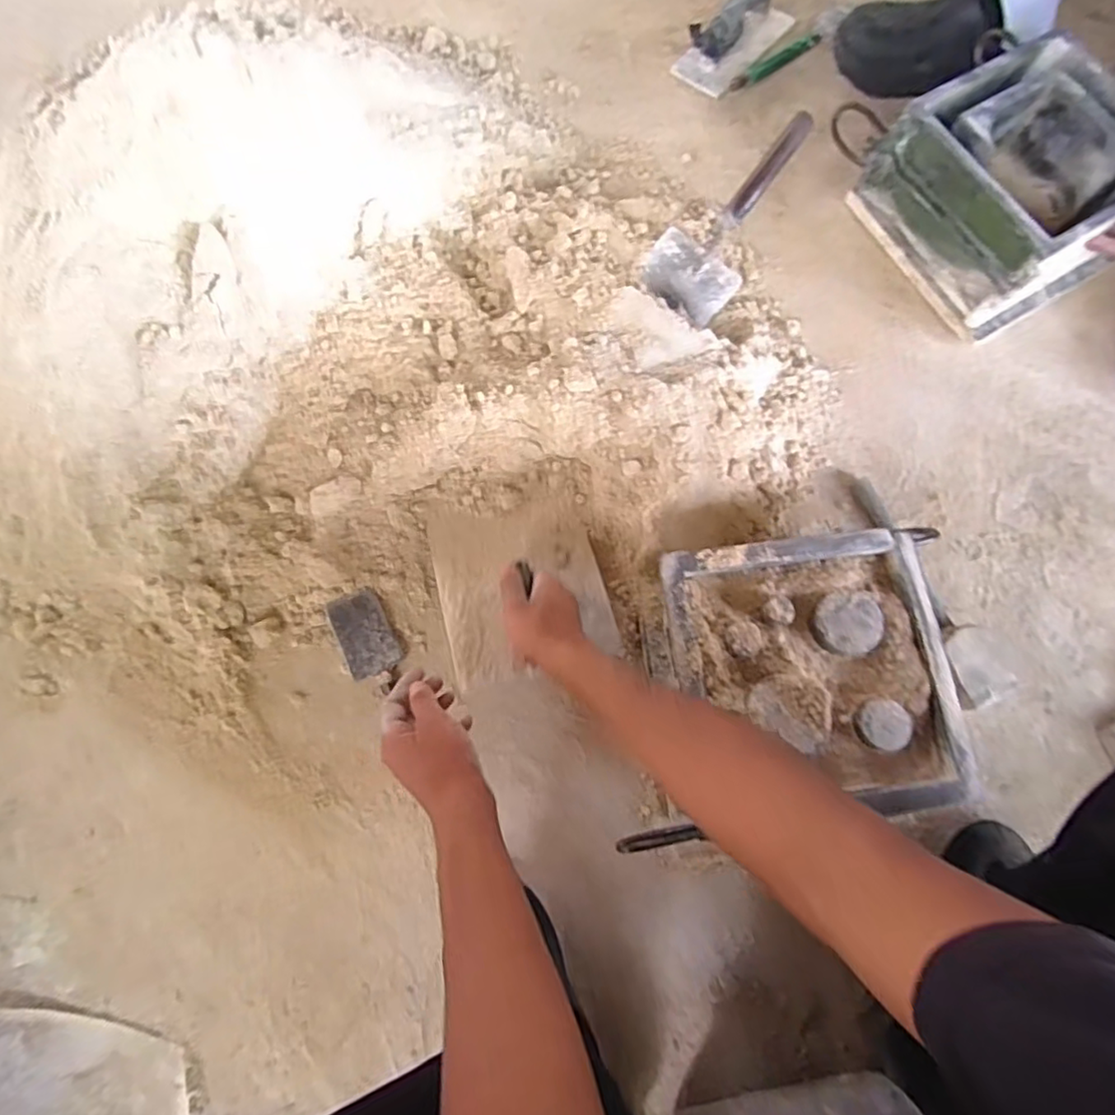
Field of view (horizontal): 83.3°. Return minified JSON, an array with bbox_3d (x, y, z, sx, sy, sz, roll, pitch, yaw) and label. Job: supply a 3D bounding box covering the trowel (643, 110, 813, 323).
[{"bbox_3d":[0.199,-0.387,0.707,0.110,0.074,0.221,46,122,9],"label":"trowel"}]

